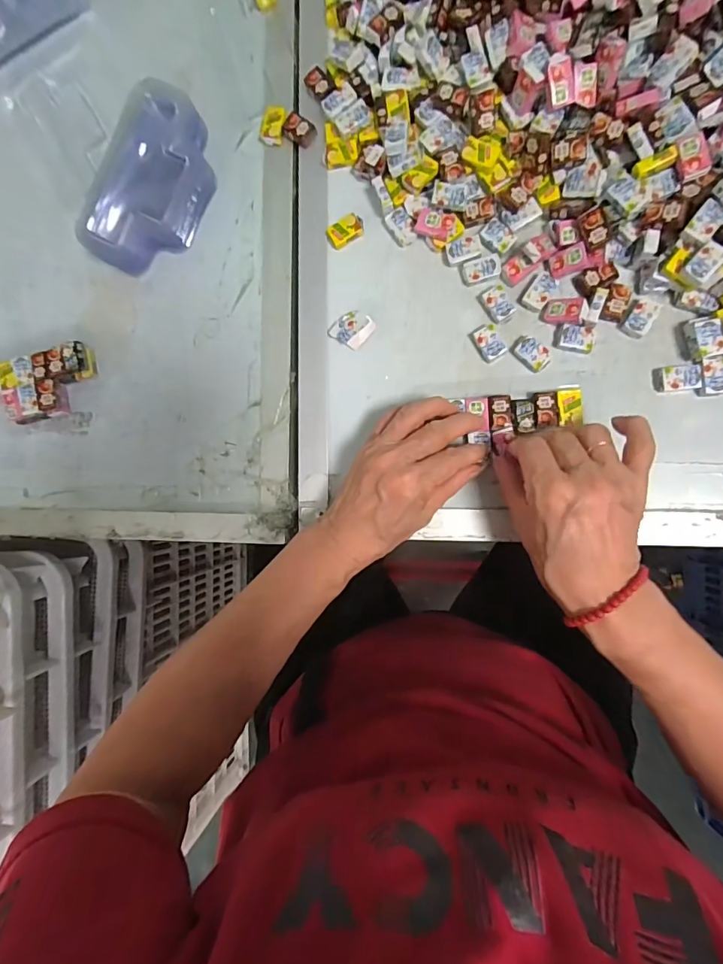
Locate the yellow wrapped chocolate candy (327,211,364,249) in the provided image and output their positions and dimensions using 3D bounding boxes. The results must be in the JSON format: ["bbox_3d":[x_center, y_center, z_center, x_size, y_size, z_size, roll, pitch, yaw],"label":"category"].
[{"bbox_3d":[-0.013,-0.200,0.360,0.028,0.010,0.017,-28,85,8],"label":"yellow wrapped chocolate candy"}]

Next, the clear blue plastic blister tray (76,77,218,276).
[{"bbox_3d":[-0.167,-0.240,0.372,0.071,0.045,0.138,29,94,9],"label":"clear blue plastic blister tray"}]

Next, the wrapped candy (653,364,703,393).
[{"bbox_3d":[0.226,-0.074,0.323,0.028,0.009,0.018,-5,88,9],"label":"wrapped candy"}]

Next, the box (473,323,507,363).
[{"bbox_3d":[0.098,-0.106,0.345,0.018,0.008,0.027,-26,85,8],"label":"box"}]

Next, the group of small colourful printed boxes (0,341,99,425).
[{"bbox_3d":[-0.286,-0.082,0.397,0.109,0.024,0.053,-14,87,9],"label":"group of small colourful printed boxes"}]

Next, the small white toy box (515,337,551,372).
[{"bbox_3d":[0.129,-0.096,0.340,0.016,0.010,0.025,-44,83,6],"label":"small white toy box"}]

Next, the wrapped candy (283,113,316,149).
[{"bbox_3d":[-0.050,-0.285,0.368,0.030,0.007,0.017,38,95,8],"label":"wrapped candy"}]

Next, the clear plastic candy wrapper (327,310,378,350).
[{"bbox_3d":[-0.008,-0.123,0.360,0.029,0.008,0.030,43,96,7],"label":"clear plastic candy wrapper"}]

